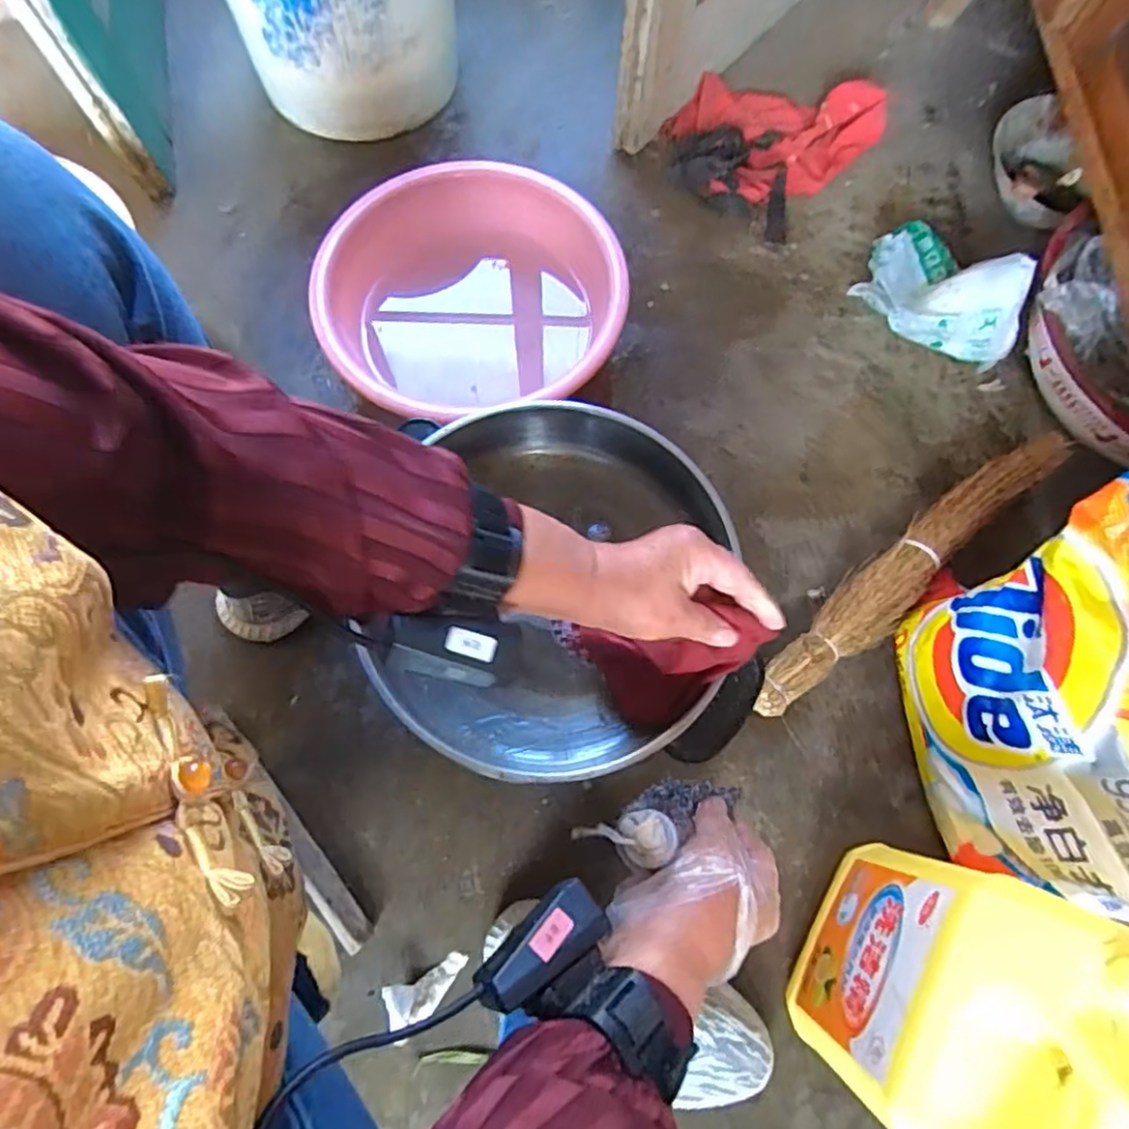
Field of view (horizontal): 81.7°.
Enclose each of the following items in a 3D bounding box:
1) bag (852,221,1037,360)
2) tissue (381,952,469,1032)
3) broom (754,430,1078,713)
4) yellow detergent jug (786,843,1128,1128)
[{"bbox_3d":[0.426,-0.309,0.744,0.114,0.109,0.166,-15,74,-6],"label":"bag"},{"bbox_3d":[-0.120,0.372,0.571,0.078,0.012,0.039,-26,73,-31],"label":"tissue"},{"bbox_3d":[0.355,-0.001,0.667,0.420,0.062,0.063,-41,78,-12],"label":"broom"},{"bbox_3d":[0.259,0.297,0.447,0.097,0.231,0.168,32,75,8],"label":"yellow detergent jug"}]

